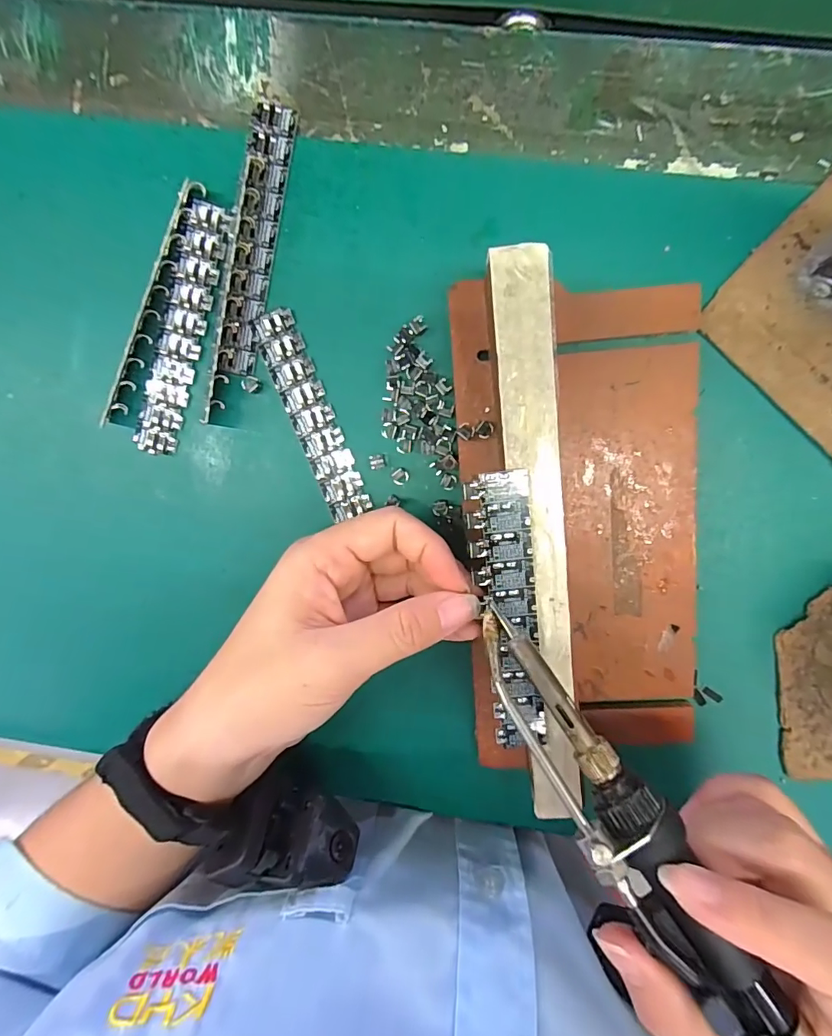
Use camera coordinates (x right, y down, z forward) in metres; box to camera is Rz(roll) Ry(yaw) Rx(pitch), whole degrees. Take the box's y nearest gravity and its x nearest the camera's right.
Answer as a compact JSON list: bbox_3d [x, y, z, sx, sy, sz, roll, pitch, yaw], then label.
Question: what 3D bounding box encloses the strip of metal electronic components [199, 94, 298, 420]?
[{"bbox_3d":[-0.073,-0.108,0.205,0.018,0.008,0.128,14,98,3],"label":"strip of metal electronic components"}]

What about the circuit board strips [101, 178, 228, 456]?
[{"bbox_3d":[-0.108,-0.084,0.208,0.029,0.013,0.109,24,98,1],"label":"circuit board strips"}]

